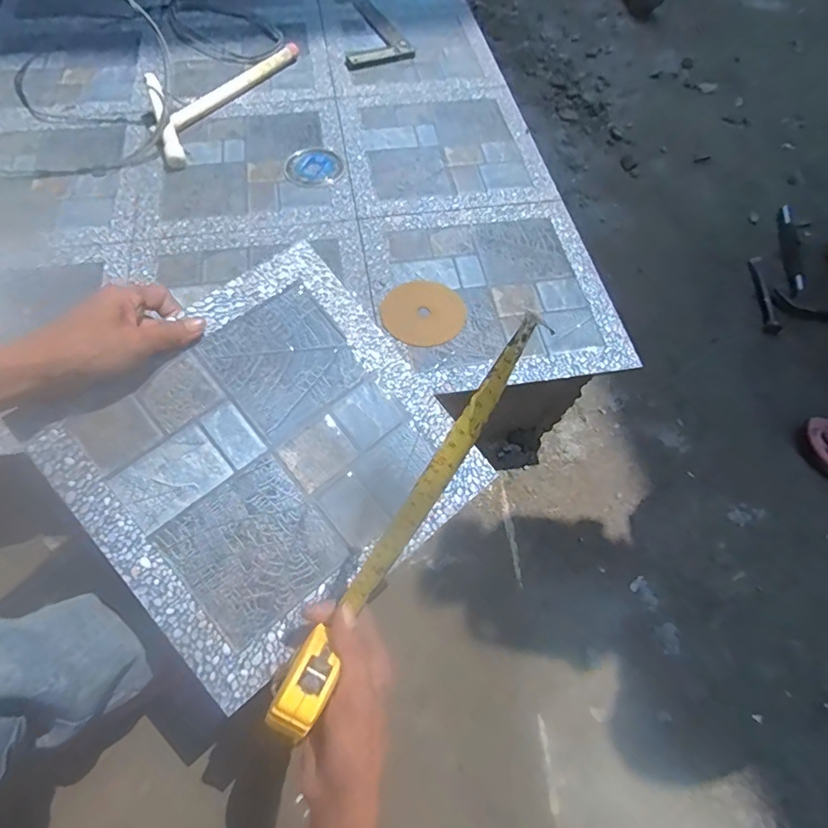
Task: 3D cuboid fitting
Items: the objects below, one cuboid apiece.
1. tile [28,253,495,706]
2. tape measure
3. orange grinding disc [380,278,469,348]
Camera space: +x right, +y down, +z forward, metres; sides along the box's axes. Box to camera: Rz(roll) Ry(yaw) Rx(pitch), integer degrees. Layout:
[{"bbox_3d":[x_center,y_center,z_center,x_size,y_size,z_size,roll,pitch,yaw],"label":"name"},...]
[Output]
[{"bbox_3d":[-0.124,0.034,0.442,0.295,0.007,0.286,-38,87,-17],"label":"tile"},{"bbox_3d":[-0.009,0.078,0.312,0.033,0.047,0.305,36,107,16],"label":"tape measure"},{"bbox_3d":[0.011,-0.125,0.621,0.098,0.006,0.099,1,61,-2],"label":"orange grinding disc"}]

